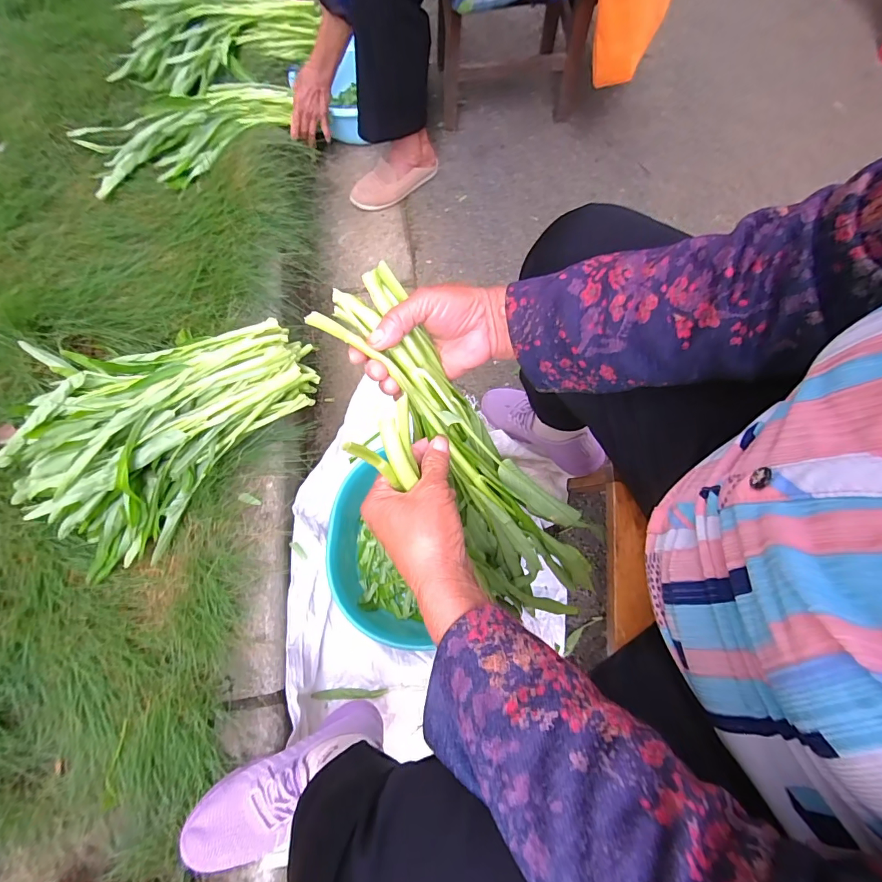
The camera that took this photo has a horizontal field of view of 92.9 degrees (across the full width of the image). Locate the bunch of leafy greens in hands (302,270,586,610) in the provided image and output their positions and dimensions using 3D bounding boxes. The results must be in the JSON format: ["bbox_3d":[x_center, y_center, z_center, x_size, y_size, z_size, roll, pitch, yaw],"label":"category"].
[{"bbox_3d":[0.031,0.042,0.377,0.115,0.097,0.385,-41,115,-11],"label":"bunch of leafy greens in hands"}]

